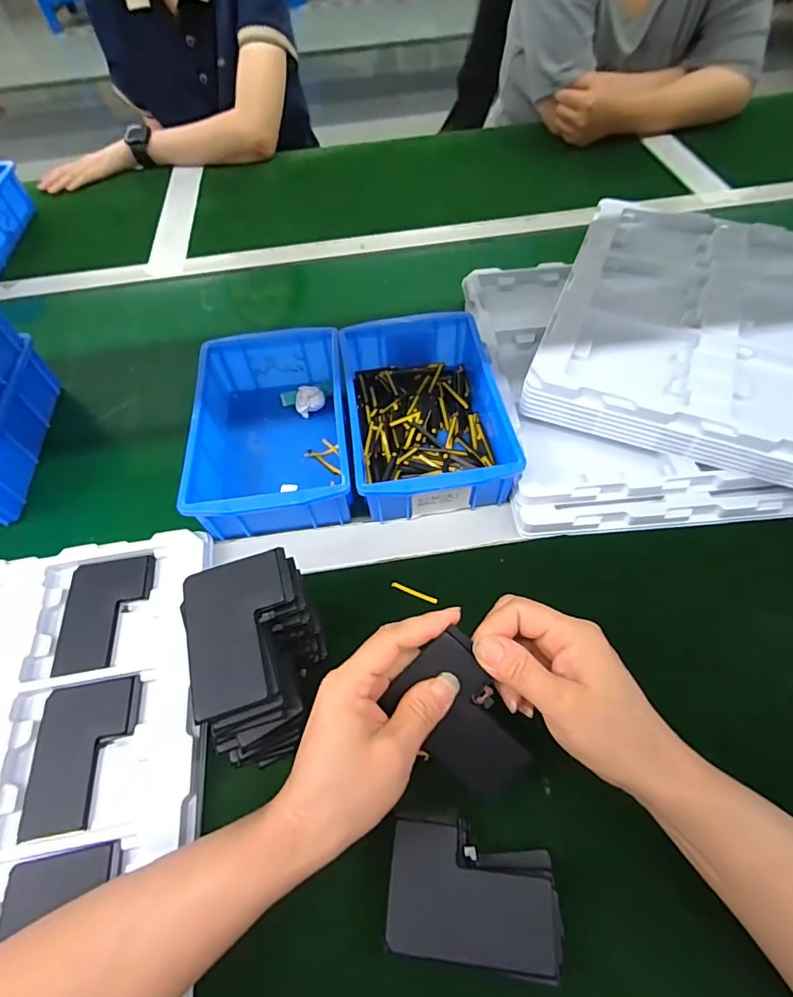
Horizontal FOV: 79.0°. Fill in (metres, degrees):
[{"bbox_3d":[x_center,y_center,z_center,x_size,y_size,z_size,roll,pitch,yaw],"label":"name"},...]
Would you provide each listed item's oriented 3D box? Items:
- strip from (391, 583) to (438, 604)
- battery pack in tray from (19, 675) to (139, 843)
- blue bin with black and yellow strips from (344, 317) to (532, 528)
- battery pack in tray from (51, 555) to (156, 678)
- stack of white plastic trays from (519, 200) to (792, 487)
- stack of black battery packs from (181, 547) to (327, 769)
[{"bbox_3d":[0.014,0.076,0.387,0.039,0.004,0.005,19,60,14],"label":"strip"},{"bbox_3d":[-0.212,0.171,0.324,0.063,0.004,0.089,-8,57,-3],"label":"battery pack in tray"},{"bbox_3d":[0.025,-0.079,0.448,0.137,0.061,0.205,-7,57,-3],"label":"blue bin with black and yellow strips"},{"bbox_3d":[-0.228,0.088,0.379,0.067,0.004,0.089,-9,57,-4],"label":"battery pack in tray"},{"bbox_3d":[0.313,-0.176,0.477,0.286,0.040,0.338,20,60,14],"label":"stack of white plastic trays"},{"bbox_3d":[-0.087,0.106,0.317,0.075,0.083,0.109,-16,58,-6],"label":"stack of black battery packs"}]

